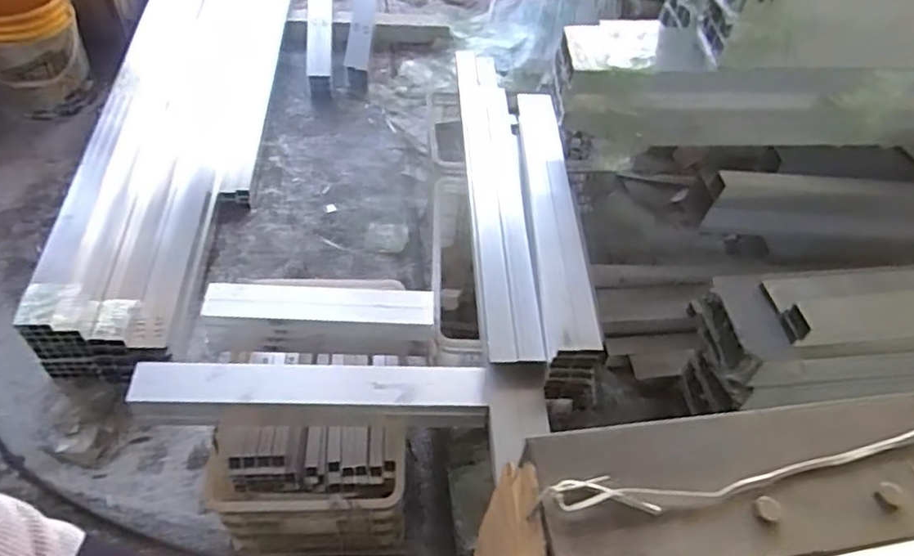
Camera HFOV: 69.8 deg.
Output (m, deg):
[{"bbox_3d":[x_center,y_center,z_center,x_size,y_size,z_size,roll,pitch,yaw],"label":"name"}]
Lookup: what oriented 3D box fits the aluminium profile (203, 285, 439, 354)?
[{"bbox_3d":[-0.266,0.080,1.293,0.434,0.112,0.094,1,50,-4],"label":"aluminium profile"}]

